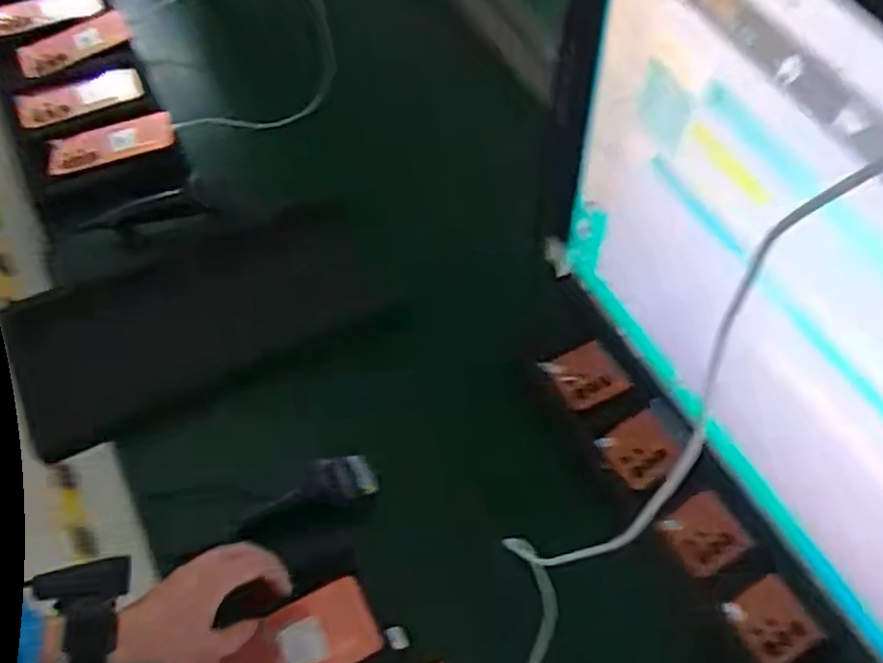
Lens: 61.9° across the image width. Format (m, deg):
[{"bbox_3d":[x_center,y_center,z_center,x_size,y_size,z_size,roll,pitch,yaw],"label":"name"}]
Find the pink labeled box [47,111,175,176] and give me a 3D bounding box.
[{"bbox_3d":[-0.475,-0.267,1.054,0.180,0.011,0.061,-14,80,2],"label":"pink labeled box"}]

